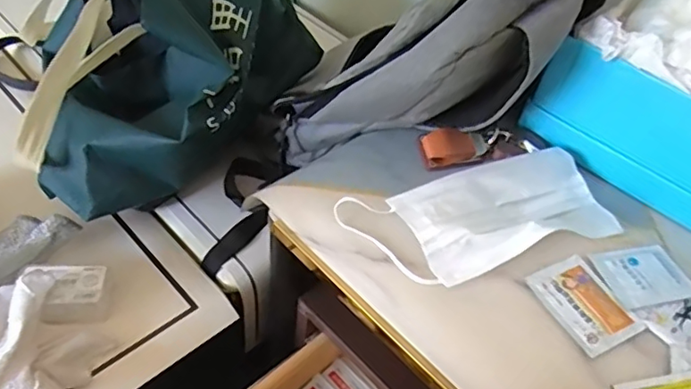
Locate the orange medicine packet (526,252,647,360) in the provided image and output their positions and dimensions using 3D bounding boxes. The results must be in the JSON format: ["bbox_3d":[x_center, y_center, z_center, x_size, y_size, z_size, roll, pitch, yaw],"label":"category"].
[{"bbox_3d":[0.170,0.076,0.402,0.051,0.004,0.069,-19,53,-23],"label":"orange medicine packet"}]

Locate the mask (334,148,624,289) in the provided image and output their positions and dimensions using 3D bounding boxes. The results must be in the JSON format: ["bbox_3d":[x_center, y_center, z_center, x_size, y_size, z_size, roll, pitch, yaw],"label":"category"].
[{"bbox_3d":[0.110,0.016,0.440,0.205,0.023,0.084,-14,51,-19],"label":"mask"}]

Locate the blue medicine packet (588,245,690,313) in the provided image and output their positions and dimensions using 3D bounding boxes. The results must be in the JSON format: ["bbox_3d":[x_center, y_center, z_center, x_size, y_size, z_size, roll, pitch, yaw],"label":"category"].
[{"bbox_3d":[0.225,0.061,0.426,0.067,0.006,0.052,-8,49,-14],"label":"blue medicine packet"}]

